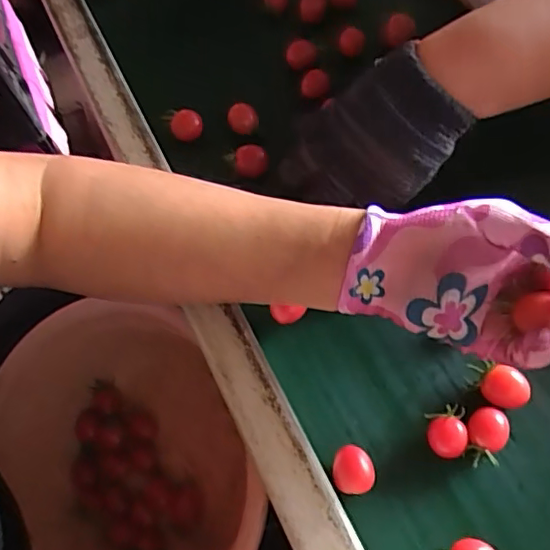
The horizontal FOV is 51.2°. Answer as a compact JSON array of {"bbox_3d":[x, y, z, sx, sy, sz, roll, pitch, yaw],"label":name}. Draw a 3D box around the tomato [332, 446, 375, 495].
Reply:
[{"bbox_3d":[0.049,0.126,0.364,0.025,0.025,0.028,9,61,7],"label":"tomato"}]

